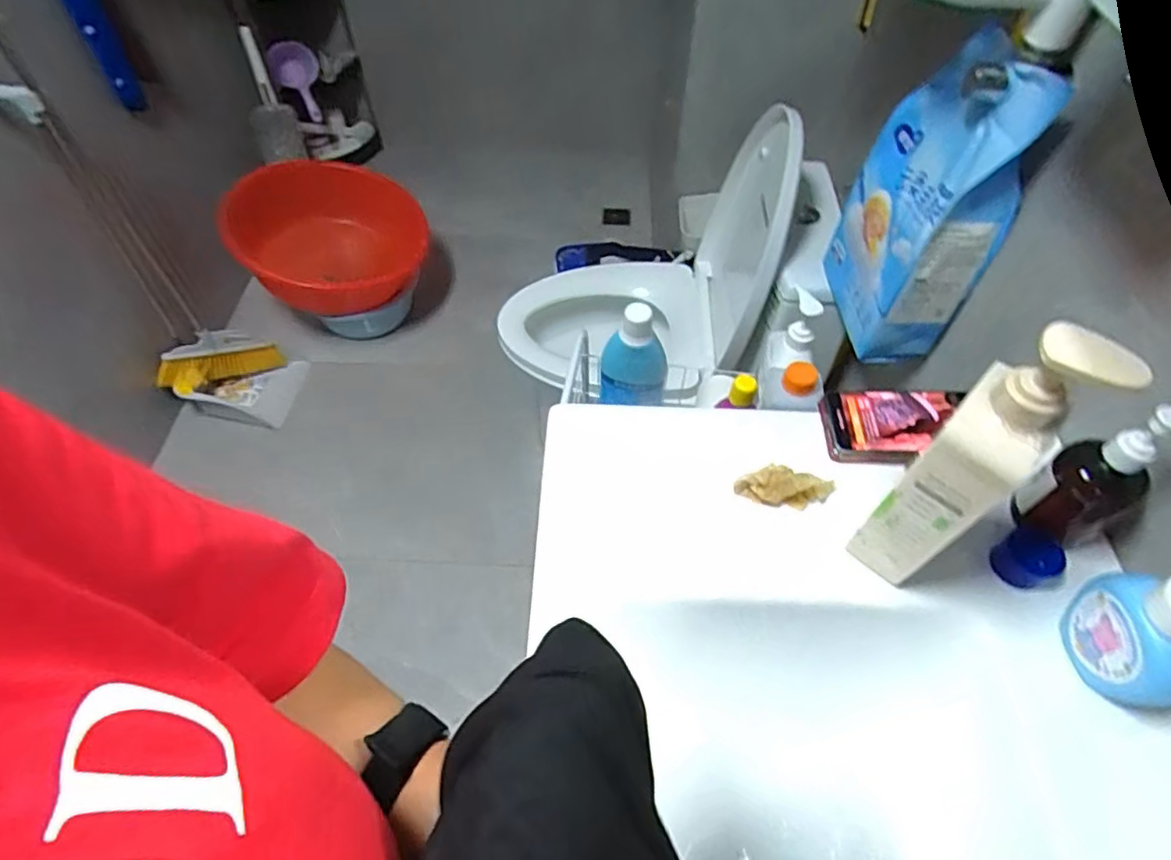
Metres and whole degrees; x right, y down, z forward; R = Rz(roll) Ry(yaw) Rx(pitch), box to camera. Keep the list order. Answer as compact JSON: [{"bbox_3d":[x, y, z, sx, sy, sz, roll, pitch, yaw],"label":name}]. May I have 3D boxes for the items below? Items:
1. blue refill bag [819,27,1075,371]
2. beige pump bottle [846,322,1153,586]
[{"bbox_3d":[0.427,-0.279,0.784,0.106,0.335,0.199,-1,55,-1],"label":"blue refill bag"},{"bbox_3d":[0.275,0.029,0.446,0.073,0.253,0.063,-38,63,-24],"label":"beige pump bottle"}]

